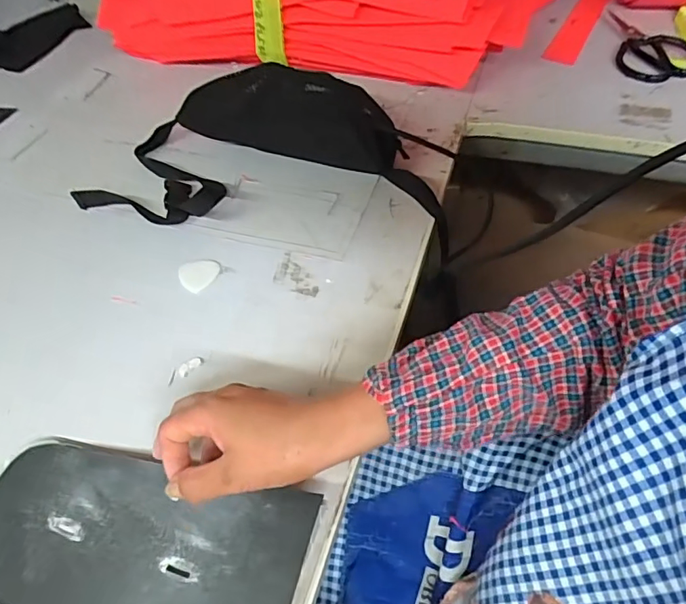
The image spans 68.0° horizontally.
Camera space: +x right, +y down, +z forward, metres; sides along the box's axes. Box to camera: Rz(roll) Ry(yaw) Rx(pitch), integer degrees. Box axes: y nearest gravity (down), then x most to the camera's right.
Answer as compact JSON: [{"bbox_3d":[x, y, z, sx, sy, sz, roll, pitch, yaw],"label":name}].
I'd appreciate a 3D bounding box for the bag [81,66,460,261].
[{"bbox_3d":[-0.092,-0.166,0.566,0.400,0.095,0.178,11,53,14],"label":"bag"}]

